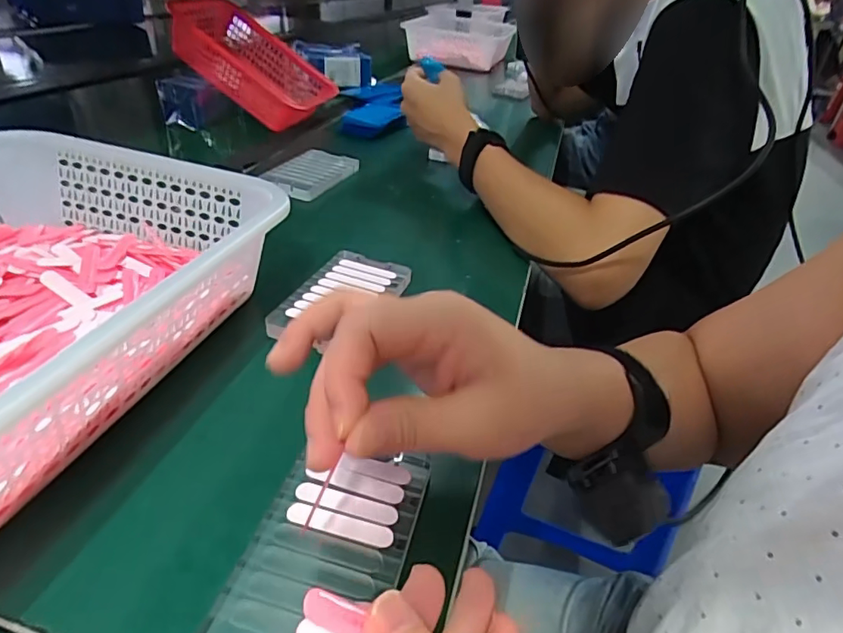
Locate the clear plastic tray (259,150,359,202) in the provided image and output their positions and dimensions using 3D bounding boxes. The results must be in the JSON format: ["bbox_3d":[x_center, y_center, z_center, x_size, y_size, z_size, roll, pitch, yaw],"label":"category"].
[{"bbox_3d":[-0.131,-0.170,0.613,0.070,0.019,0.120,17,36,16],"label":"clear plastic tray"}]

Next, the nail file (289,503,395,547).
[{"bbox_3d":[-0.038,0.096,0.243,0.051,0.004,0.011,10,35,7],"label":"nail file"}]

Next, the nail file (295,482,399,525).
[{"bbox_3d":[-0.037,0.091,0.253,0.051,0.004,0.011,12,42,6],"label":"nail file"}]

